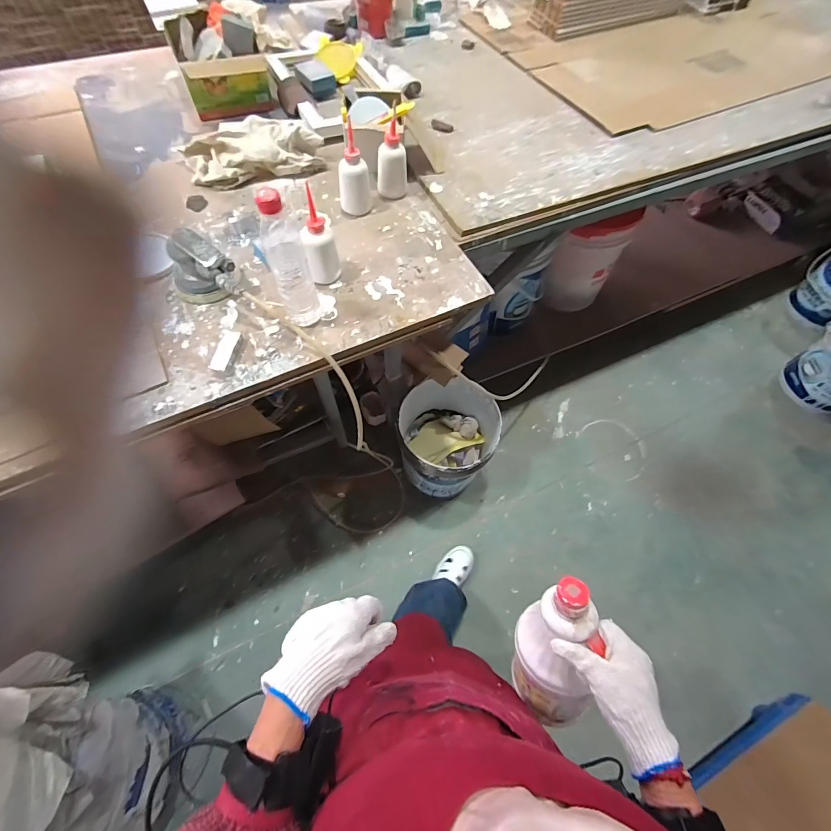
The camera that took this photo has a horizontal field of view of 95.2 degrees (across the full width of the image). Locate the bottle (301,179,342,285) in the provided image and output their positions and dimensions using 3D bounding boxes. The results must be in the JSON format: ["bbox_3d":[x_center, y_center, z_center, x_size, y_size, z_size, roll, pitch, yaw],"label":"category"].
[{"bbox_3d":[-0.166,-0.294,0.644,0.058,0.151,0.064,-1,63,-4],"label":"bottle"}]

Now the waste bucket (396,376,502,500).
[{"bbox_3d":[0.084,0.064,1.186,0.300,0.290,0.296,36,66,14],"label":"waste bucket"}]

